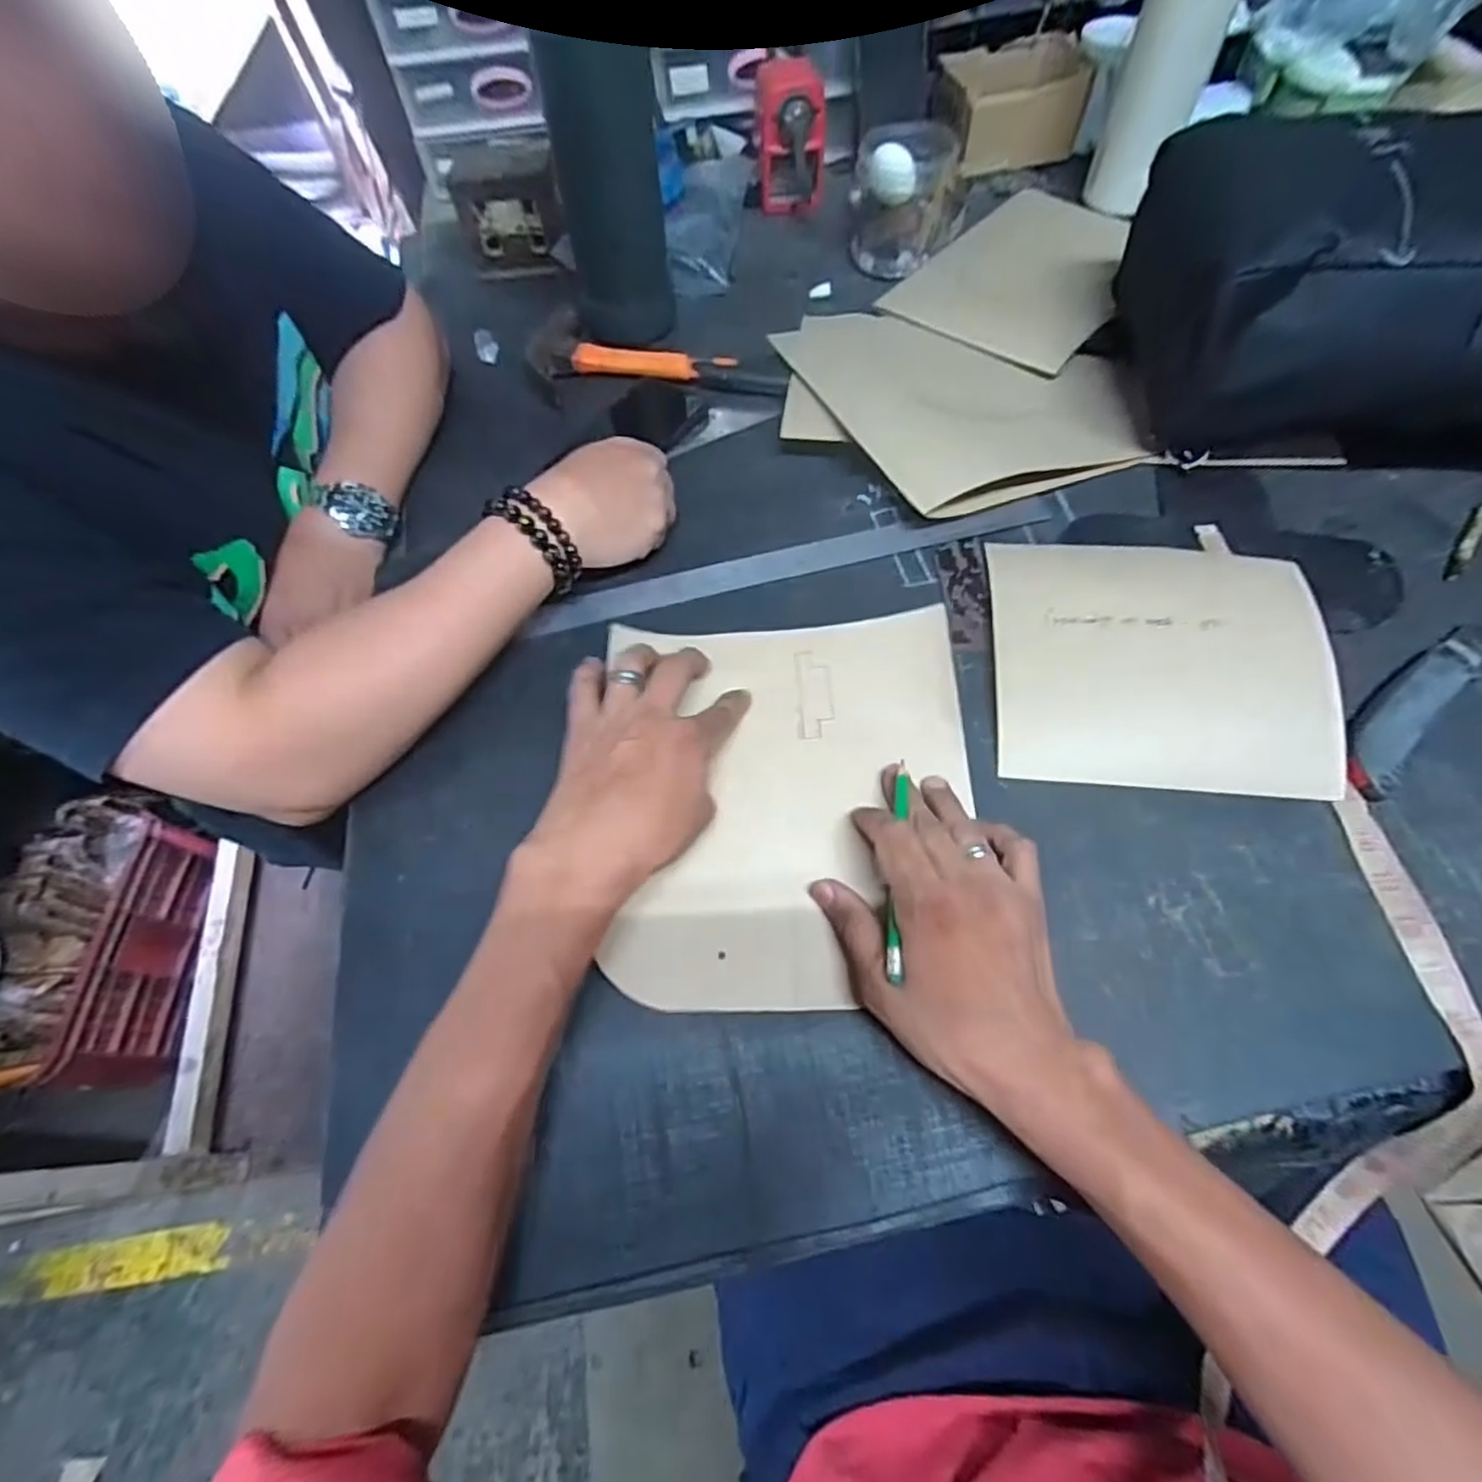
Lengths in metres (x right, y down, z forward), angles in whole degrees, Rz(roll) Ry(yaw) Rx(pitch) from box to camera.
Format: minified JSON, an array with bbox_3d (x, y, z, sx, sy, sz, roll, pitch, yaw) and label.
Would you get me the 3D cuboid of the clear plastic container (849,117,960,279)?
[{"bbox_3d":[0.167,-0.565,0.700,0.099,0.097,0.101,6,63,6],"label":"clear plastic container"}]

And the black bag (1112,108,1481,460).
[{"bbox_3d":[0.562,-0.335,0.494,0.478,0.154,0.220,10,64,8],"label":"black bag"}]

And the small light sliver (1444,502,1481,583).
[{"bbox_3d":[0.523,-0.144,0.484,0.013,0.005,0.087,36,70,19],"label":"small light sliver"}]

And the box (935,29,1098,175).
[{"bbox_3d":[0.315,-0.745,0.791,0.158,0.071,0.132,-4,63,3],"label":"box"}]

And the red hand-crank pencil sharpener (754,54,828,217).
[{"bbox_3d":[0.056,-0.670,0.750,0.073,0.114,0.061,-3,63,1],"label":"red hand-crank pencil sharpener"}]

